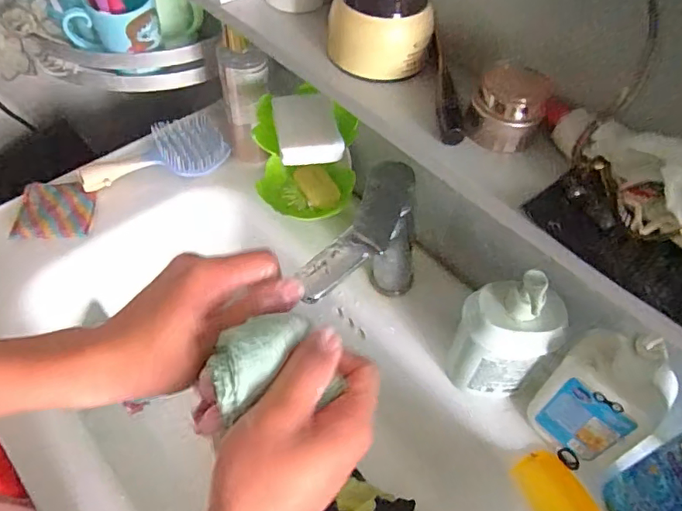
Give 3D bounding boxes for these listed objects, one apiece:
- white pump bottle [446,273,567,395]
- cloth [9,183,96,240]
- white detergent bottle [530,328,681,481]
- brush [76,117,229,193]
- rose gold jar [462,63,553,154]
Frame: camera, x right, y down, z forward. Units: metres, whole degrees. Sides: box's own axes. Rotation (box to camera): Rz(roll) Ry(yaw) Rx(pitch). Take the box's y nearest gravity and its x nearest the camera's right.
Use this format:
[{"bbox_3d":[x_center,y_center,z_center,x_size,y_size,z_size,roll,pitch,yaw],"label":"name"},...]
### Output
[{"bbox_3d":[0.149,0.076,0.491,0.084,0.165,0.056,19,54,11],"label":"white pump bottle"},{"bbox_3d":[-0.349,-0.053,0.653,0.085,0.020,0.080,0,53,-4],"label":"cloth"},{"bbox_3d":[0.220,0.124,0.461,0.049,0.157,0.089,-31,60,-24],"label":"white detergent bottle"},{"bbox_3d":[-0.248,-0.137,0.705,0.181,0.032,0.096,-16,55,-15],"label":"brush"},{"bbox_3d":[0.114,-0.101,0.367,0.047,0.040,0.046,2,53,-2],"label":"rose gold jar"}]

